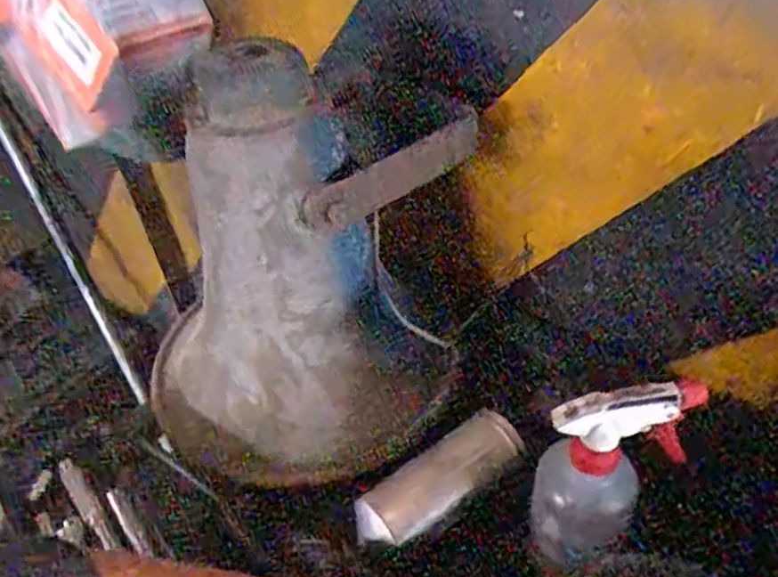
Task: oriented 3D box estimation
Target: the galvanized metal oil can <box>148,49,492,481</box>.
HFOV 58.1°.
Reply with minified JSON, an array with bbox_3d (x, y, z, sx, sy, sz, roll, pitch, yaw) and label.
[{"bbox_3d":[-0.075,0.001,0.582,0.312,0.316,0.169,-6,42,1],"label":"galvanized metal oil can"}]

